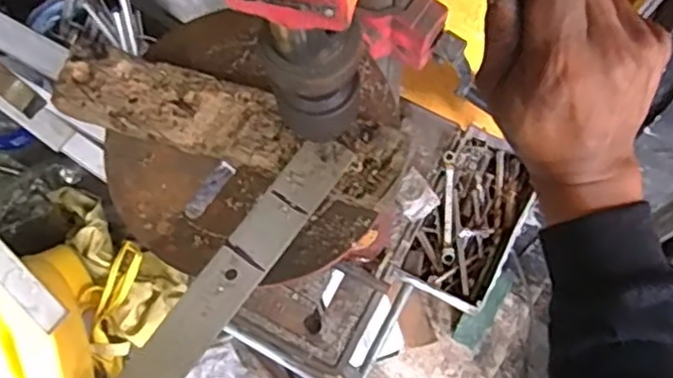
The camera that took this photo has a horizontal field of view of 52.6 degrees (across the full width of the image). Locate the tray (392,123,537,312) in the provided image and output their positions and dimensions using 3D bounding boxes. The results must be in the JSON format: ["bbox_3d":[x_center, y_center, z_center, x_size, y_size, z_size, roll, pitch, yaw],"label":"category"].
[{"bbox_3d":[0.194,0.039,0.988,0.138,0.050,0.261,27,75,10],"label":"tray"}]

